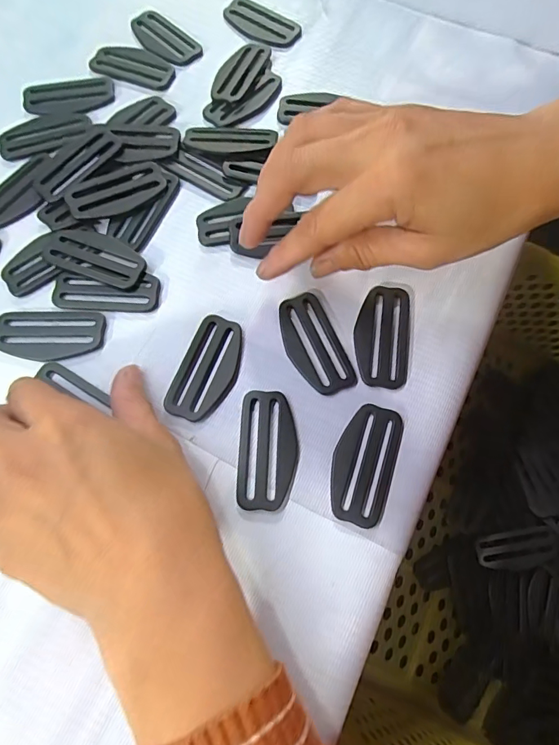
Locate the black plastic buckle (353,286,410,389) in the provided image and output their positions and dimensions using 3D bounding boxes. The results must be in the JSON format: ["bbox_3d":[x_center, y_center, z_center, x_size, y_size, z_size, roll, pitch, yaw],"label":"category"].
[{"bbox_3d":[0.057,-0.020,0.244,0.030,0.005,0.058,8,72,2],"label":"black plastic buckle"}]

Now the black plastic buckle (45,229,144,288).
[{"bbox_3d":[-0.107,-0.068,0.257,0.060,0.004,0.027,19,73,6],"label":"black plastic buckle"}]

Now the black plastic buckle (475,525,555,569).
[{"bbox_3d":[0.183,0.137,0.344,0.056,0.005,0.025,-16,72,8],"label":"black plastic buckle"}]

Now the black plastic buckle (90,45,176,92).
[{"bbox_3d":[-0.102,-0.214,0.307,0.059,0.004,0.027,18,73,5],"label":"black plastic buckle"}]

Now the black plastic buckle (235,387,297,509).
[{"bbox_3d":[-0.006,0.039,0.225,0.029,0.005,0.059,2,72,0],"label":"black plastic buckle"}]

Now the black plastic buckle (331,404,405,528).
[{"bbox_3d":[0.043,0.045,0.221,0.030,0.004,0.058,17,73,5],"label":"black plastic buckle"}]

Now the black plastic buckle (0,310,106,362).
[{"bbox_3d":[-0.127,-0.021,0.244,0.059,0.004,0.029,3,72,0],"label":"black plastic buckle"}]

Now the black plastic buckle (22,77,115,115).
[{"bbox_3d":[-0.143,-0.186,0.301,0.059,0.005,0.030,-9,72,-3],"label":"black plastic buckle"}]

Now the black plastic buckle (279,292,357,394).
[{"bbox_3d":[0.018,-0.015,0.242,0.029,0.004,0.058,-21,73,-7],"label":"black plastic buckle"}]

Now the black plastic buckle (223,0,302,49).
[{"bbox_3d":[-0.014,-0.251,0.317,0.059,0.004,0.029,36,75,10],"label":"black plastic buckle"}]

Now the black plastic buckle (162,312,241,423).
[{"bbox_3d":[-0.038,-0.002,0.238,0.029,0.004,0.058,20,73,6],"label":"black plastic buckle"}]

